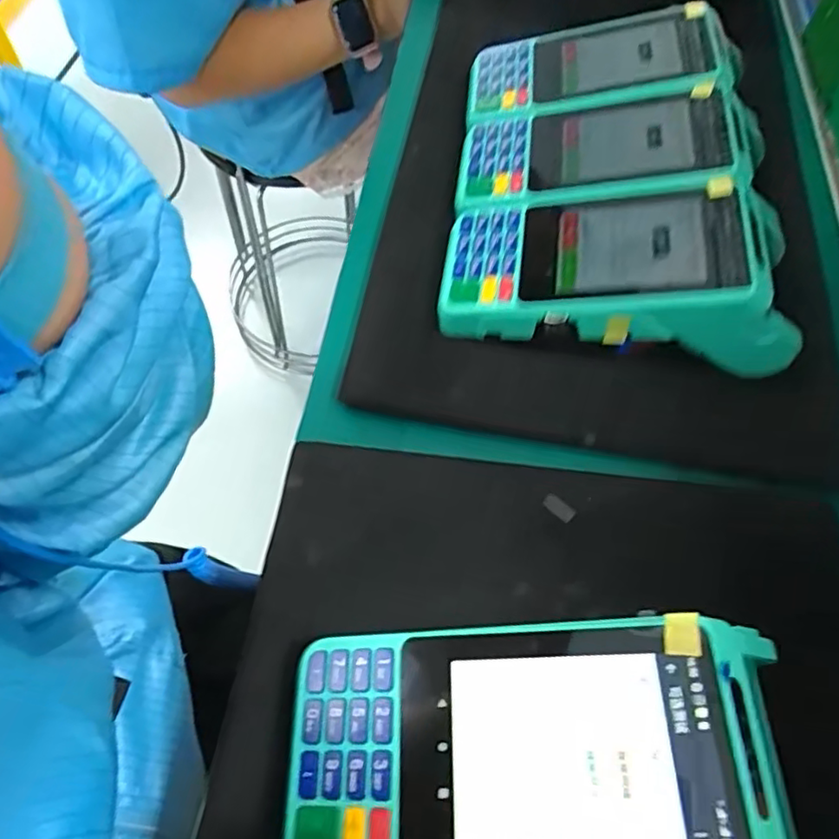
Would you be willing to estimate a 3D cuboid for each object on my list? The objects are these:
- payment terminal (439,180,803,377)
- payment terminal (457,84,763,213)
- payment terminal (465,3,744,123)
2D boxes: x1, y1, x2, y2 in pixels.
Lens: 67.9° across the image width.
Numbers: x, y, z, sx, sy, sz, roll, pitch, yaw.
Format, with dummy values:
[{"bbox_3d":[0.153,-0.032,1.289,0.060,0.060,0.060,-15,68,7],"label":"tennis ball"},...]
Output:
[{"bbox_3d":[0.095,-0.073,0.305,0.160,0.063,0.074,11,61,3],"label":"payment terminal"},{"bbox_3d":[0.105,-0.140,0.342,0.162,0.043,0.075,-2,60,13],"label":"payment terminal"},{"bbox_3d":[0.107,-0.203,0.370,0.150,0.033,0.077,-3,56,18],"label":"payment terminal"}]

